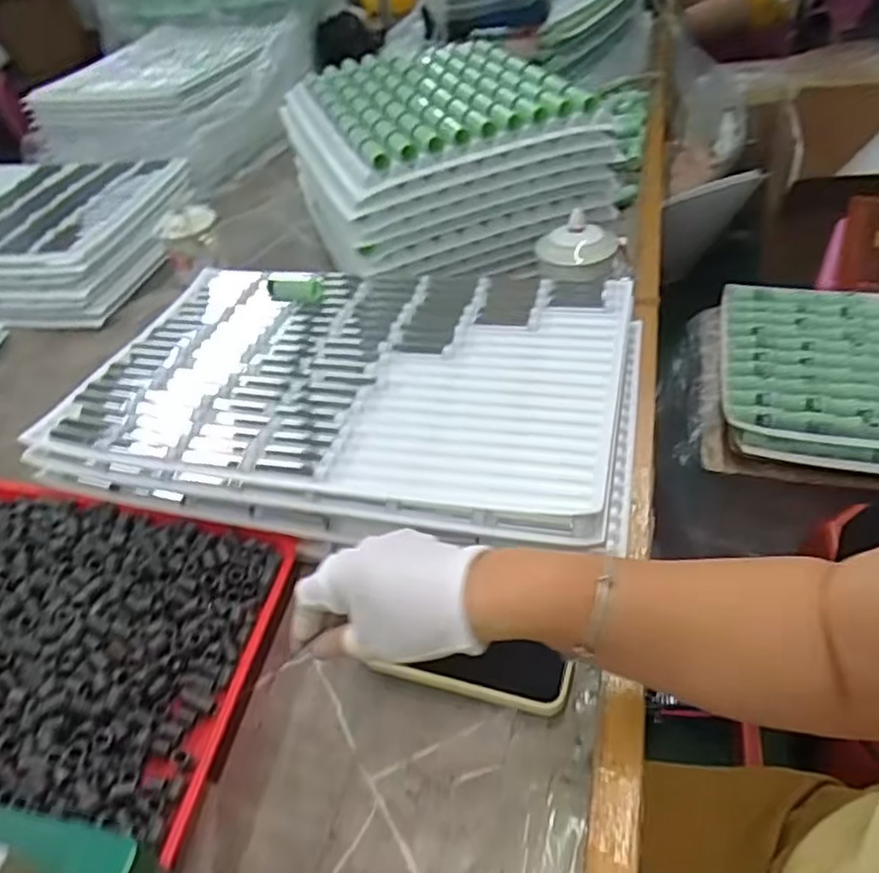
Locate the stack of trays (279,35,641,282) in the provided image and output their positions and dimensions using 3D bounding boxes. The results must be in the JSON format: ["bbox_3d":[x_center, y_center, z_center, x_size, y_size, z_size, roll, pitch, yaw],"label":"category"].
[{"bbox_3d":[-0.009,-0.366,0.858,0.316,0.163,0.378,-18,38,-10],"label":"stack of trays"}]

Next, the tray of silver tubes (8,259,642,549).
[{"bbox_3d":[-0.077,-0.052,0.637,0.508,0.059,0.329,6,41,15],"label":"tray of silver tubes"}]

